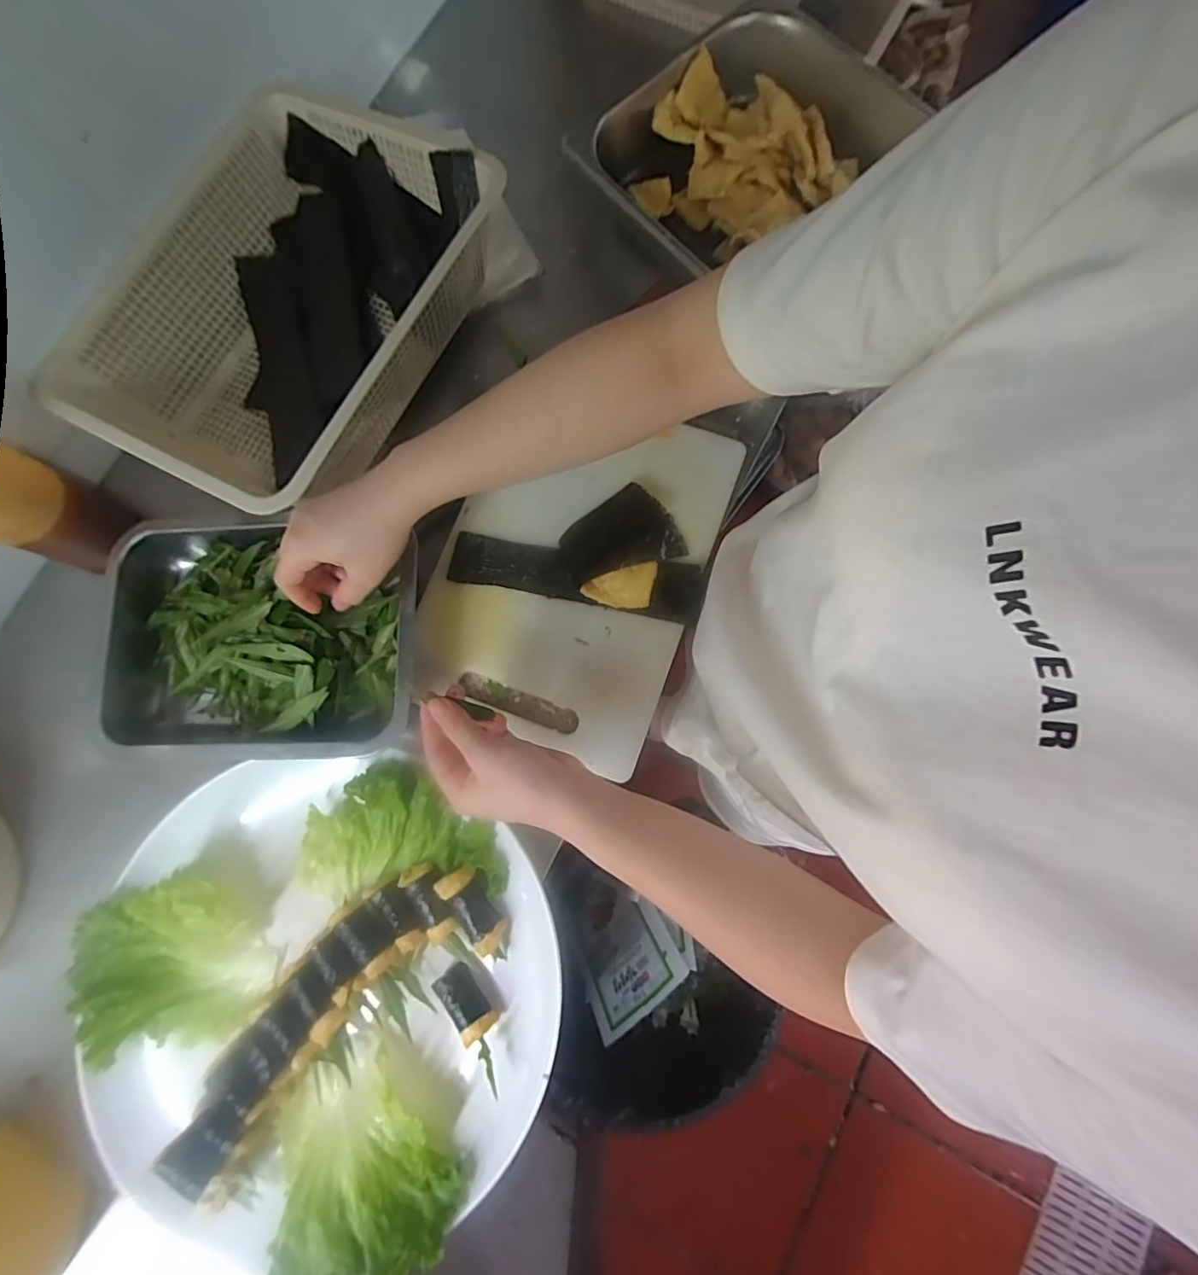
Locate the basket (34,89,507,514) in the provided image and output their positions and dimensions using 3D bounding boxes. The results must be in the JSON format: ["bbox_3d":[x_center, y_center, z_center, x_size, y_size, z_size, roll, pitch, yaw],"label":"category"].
[{"bbox_3d":[-0.253,-0.267,0.469,0.233,0.099,0.326,27,81,6],"label":"basket"}]

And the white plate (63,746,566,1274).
[{"bbox_3d":[-0.198,0.250,0.405,0.329,0.050,0.305,0,76,0],"label":"white plate"}]

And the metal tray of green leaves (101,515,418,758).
[{"bbox_3d":[-0.271,-0.001,0.444,0.256,0.064,0.180,1,79,2],"label":"metal tray of green leaves"}]

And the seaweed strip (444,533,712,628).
[{"bbox_3d":[-0.020,-0.053,0.471,0.212,0.007,0.047,11,89,4],"label":"seaweed strip"}]

